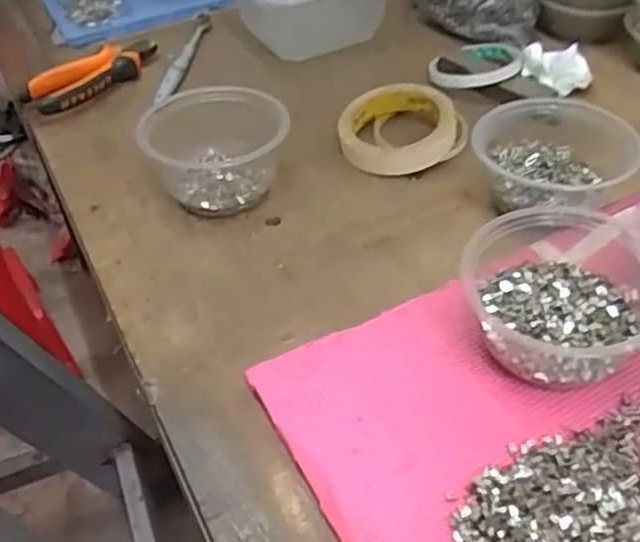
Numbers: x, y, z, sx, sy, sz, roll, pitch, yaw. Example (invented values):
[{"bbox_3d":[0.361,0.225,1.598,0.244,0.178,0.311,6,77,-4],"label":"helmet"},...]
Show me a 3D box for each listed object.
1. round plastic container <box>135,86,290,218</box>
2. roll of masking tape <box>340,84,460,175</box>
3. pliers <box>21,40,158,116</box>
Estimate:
[{"bbox_3d":[-0.083,-0.097,0.575,0.109,0.062,0.109,-2,45,2],"label":"round plastic container"},{"bbox_3d":[0.067,-0.123,0.615,0.094,0.035,0.094,-2,45,2],"label":"roll of masking tape"},{"bbox_3d":[-0.221,-0.197,0.706,0.053,0.028,0.141,30,54,30],"label":"pliers"}]

